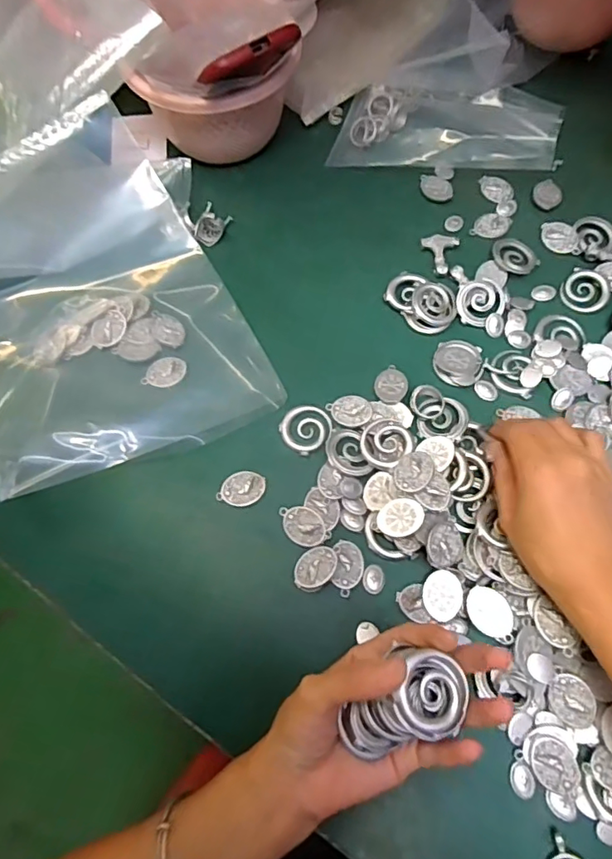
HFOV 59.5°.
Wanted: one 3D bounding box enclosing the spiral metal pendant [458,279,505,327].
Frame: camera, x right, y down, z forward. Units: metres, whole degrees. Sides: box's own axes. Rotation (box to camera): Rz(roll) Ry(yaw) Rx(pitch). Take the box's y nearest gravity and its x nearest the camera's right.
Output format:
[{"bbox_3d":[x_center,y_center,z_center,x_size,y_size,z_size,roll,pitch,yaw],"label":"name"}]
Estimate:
[{"bbox_3d":[0.143,-0.104,0.439,0.039,0.004,0.037,0,89,-2],"label":"spiral metal pendant"}]

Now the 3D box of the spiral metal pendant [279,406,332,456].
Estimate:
[{"bbox_3d":[0.000,0.000,0.408,0.036,0.005,0.037,-1,70,1],"label":"spiral metal pendant"}]

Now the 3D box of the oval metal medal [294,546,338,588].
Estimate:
[{"bbox_3d":[0.007,0.094,0.366,0.032,0.004,0.023,-35,64,-8],"label":"oval metal medal"}]

